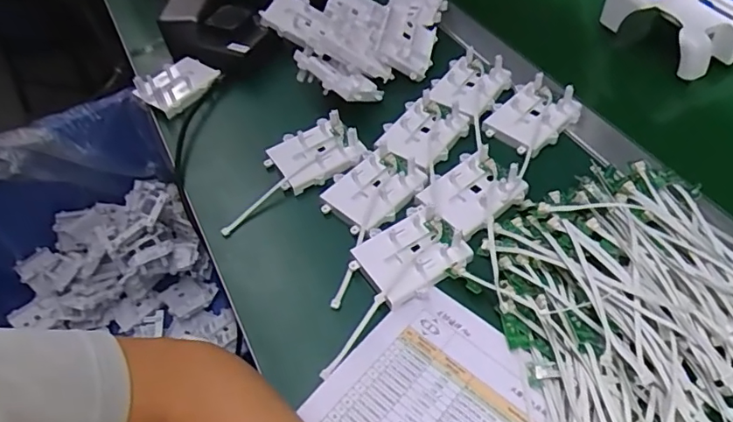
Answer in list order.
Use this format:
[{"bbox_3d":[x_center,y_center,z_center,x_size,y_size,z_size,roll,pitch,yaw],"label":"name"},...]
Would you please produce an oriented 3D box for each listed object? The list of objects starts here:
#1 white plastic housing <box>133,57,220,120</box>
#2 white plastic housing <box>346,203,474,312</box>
[{"bbox_3d":[-0.213,-0.144,0.598,0.066,0.022,0.078,28,59,25],"label":"white plastic housing"},{"bbox_3d":[0.036,0.037,0.432,0.084,0.018,0.071,-26,54,-15],"label":"white plastic housing"}]

